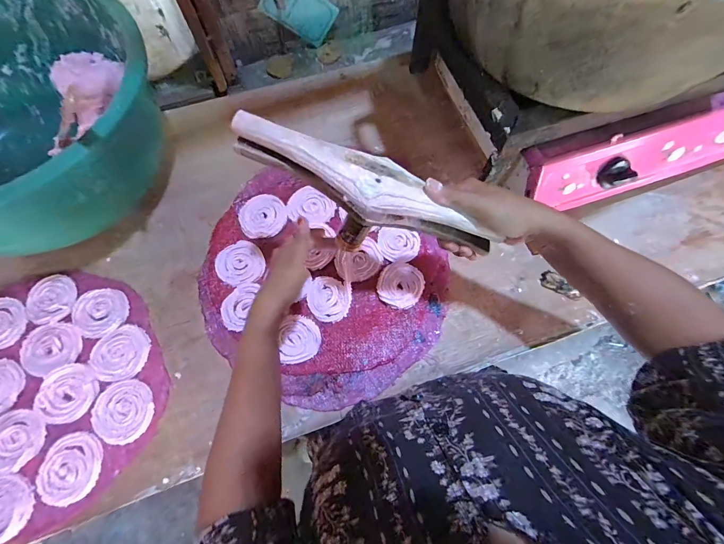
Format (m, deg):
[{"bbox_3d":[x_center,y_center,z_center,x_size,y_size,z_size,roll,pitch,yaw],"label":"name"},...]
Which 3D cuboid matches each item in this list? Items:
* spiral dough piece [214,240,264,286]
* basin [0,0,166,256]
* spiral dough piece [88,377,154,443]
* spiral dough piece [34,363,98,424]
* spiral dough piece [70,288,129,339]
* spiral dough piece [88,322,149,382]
[{"bbox_3d":[-0.195,-0.014,0.534,0.073,0.004,0.072,1,71,-2],"label":"spiral dough piece"},{"bbox_3d":[-0.524,-0.215,0.511,0.413,0.207,0.400,1,71,-2],"label":"basin"},{"bbox_3d":[-0.330,0.192,0.458,0.077,0.005,0.081,1,71,-2],"label":"spiral dough piece"},{"bbox_3d":[-0.411,0.168,0.462,0.079,0.004,0.074,-23,73,-10],"label":"spiral dough piece"},{"bbox_3d":[-0.396,0.059,0.506,0.073,0.007,0.077,1,71,-2],"label":"spiral dough piece"},{"bbox_3d":[-0.350,0.118,0.486,0.078,0.008,0.074,1,71,-2],"label":"spiral dough piece"}]

